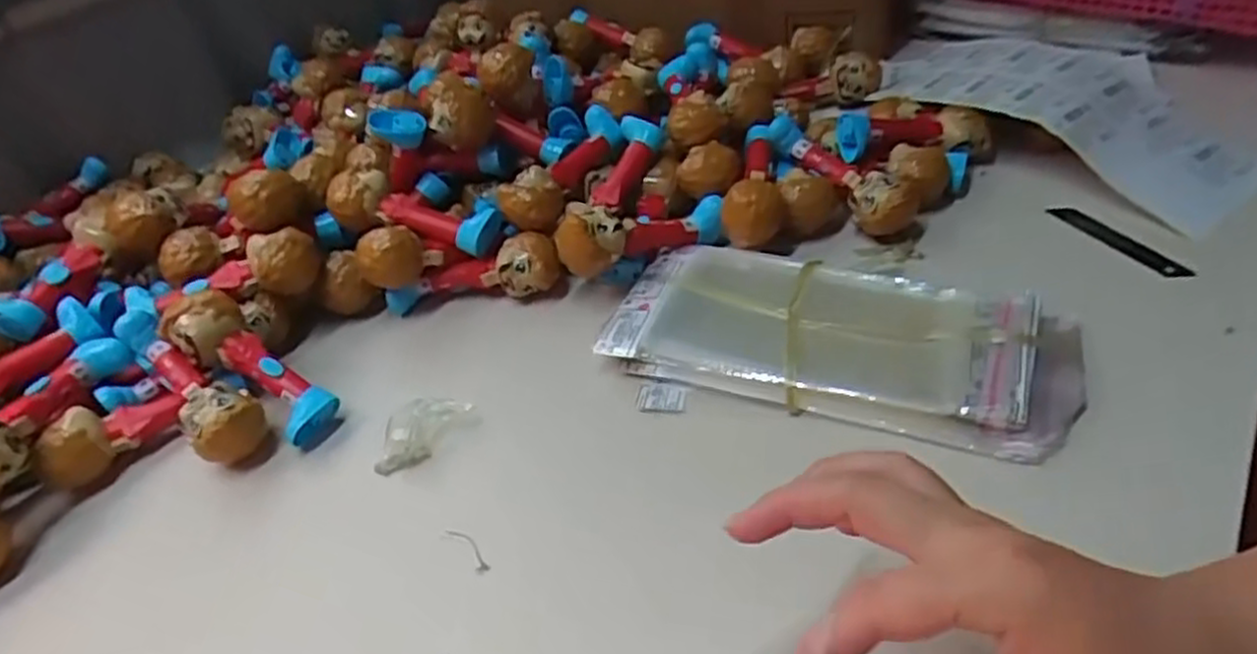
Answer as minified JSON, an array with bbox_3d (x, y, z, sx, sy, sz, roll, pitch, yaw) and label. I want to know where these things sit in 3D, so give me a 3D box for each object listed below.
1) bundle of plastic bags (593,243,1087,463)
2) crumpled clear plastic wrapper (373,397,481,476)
[{"bbox_3d":[0.128,0.005,0.481,0.271,0.037,0.128,11,45,23],"label":"bundle of plastic bags"},{"bbox_3d":[-0.129,0.062,0.473,0.064,0.010,0.043,-35,46,-27],"label":"crumpled clear plastic wrapper"}]

